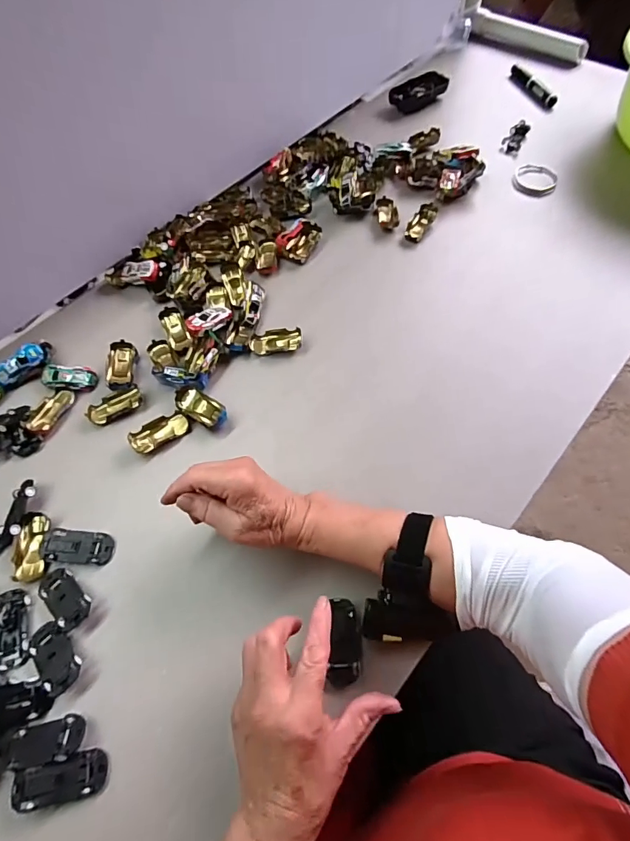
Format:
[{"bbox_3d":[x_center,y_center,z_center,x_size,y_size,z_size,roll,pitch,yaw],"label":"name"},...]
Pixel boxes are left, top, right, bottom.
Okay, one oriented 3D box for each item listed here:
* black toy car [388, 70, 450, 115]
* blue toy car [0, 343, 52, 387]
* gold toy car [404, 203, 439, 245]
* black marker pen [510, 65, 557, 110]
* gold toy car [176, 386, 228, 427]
[{"bbox_3d":[0.190,-0.585,0.759,0.110,0.028,0.050,-27,65,-11],"label":"black toy car"},{"bbox_3d":[-0.353,-0.068,0.515,0.070,0.018,0.028,-38,67,-16],"label":"blue toy car"},{"bbox_3d":[0.151,-0.284,0.610,0.027,0.015,0.066,30,68,16],"label":"gold toy car"},{"bbox_3d":[0.390,-0.607,0.771,0.023,0.015,0.135,-17,63,-6],"label":"black marker pen"},{"bbox_3d":[-0.127,-0.014,0.480,0.066,0.015,0.028,28,67,16],"label":"gold toy car"}]

